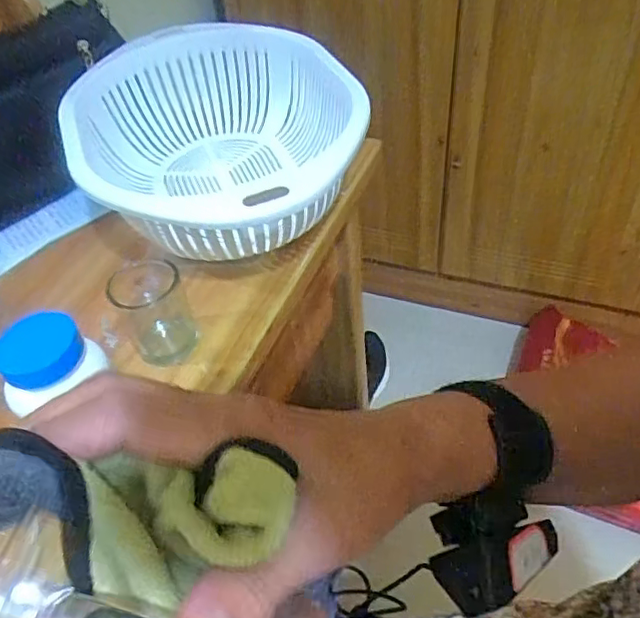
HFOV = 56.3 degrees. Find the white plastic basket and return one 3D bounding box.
[{"bbox_3d":[-0.091,-0.146,0.546,0.240,0.109,0.300,-18,47,-11],"label":"white plastic basket"}]

